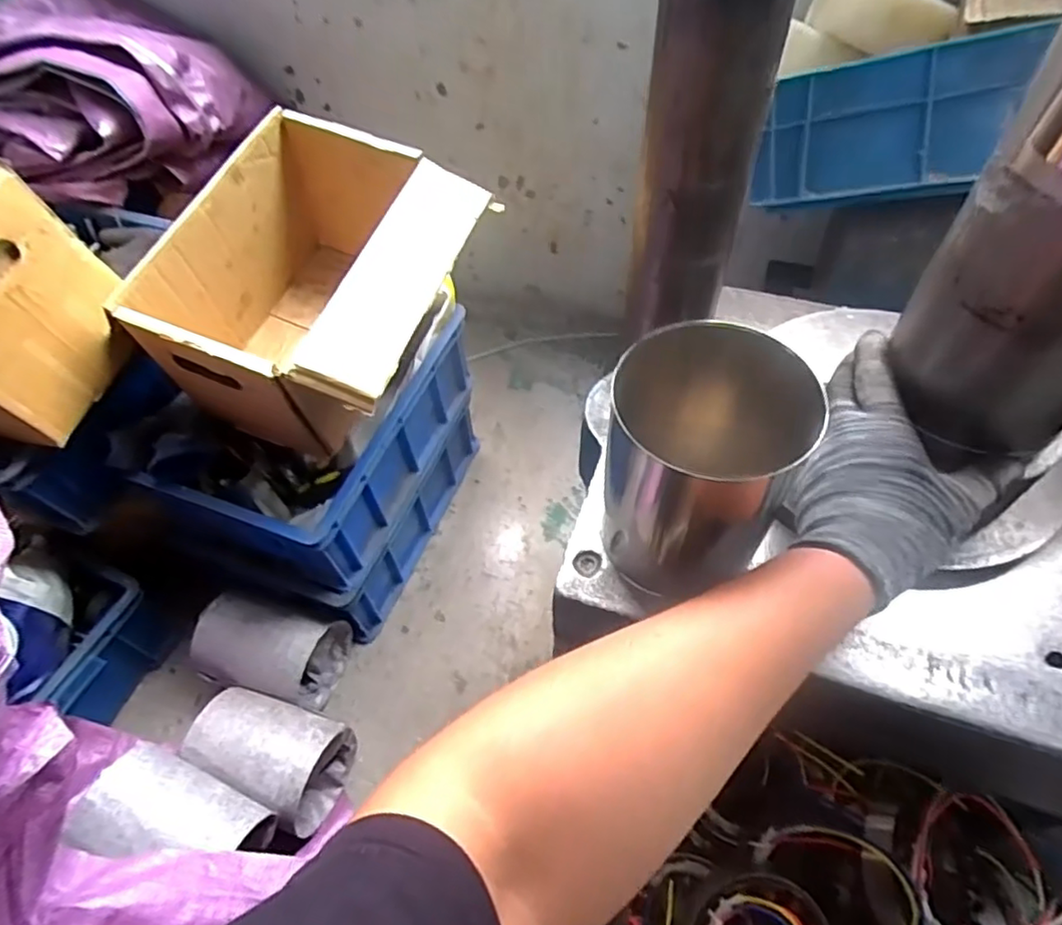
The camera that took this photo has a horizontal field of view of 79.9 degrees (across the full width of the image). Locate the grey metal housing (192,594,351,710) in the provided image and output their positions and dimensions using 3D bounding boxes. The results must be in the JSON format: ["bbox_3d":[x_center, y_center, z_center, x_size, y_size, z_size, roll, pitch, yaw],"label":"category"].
[{"bbox_3d":[-0.348,0.254,0.852,0.165,0.118,0.115,9,56,10],"label":"grey metal housing"}]

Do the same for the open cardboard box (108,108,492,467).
[{"bbox_3d":[-0.226,-0.196,0.742,0.301,0.216,0.351,19,58,15],"label":"open cardboard box"}]

